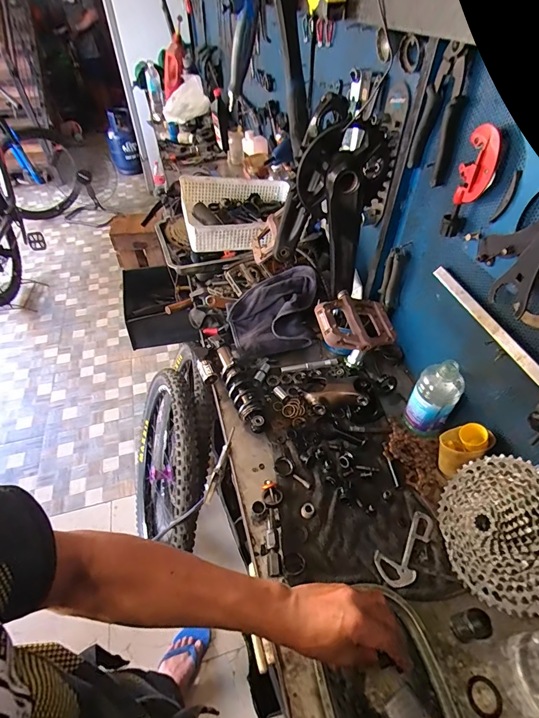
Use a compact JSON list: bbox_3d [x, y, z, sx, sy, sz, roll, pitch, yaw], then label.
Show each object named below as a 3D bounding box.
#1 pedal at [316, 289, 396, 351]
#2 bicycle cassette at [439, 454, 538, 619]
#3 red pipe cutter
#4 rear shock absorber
[{"bbox_3d":[0.125,-0.059,0.535,0.109,0.028,0.105,-9,48,-9],"label":"pedal"},{"bbox_3d":[0.312,0.230,0.499,0.046,0.189,0.197,22,49,-24],"label":"bicycle cassette"},{"bbox_3d":[0.290,-0.250,0.524,0.041,0.148,0.024,22,50,19],"label":"red pipe cutter"},{"bbox_3d":[-0.063,0.057,0.747,0.052,0.050,0.206,-17,49,-16],"label":"rear shock absorber"}]

